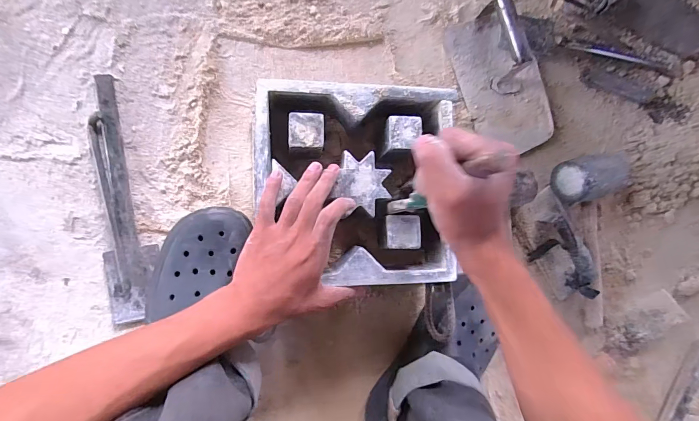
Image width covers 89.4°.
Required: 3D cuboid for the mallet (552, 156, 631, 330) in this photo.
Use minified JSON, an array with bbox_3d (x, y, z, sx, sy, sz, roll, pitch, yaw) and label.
[{"bbox_3d":[0.403,0.052,0.584,0.124,0.075,0.299,-17,111,-9],"label":"mallet"}]

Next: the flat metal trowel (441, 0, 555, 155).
[{"bbox_3d":[0.251,-0.205,0.541,0.138,0.069,0.225,-20,91,-10],"label":"flat metal trowel"}]

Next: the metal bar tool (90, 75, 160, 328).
[{"bbox_3d":[-0.297,-0.016,0.462,0.059,0.017,0.322,-7,88,-9],"label":"metal bar tool"}]

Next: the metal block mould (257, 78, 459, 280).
[{"bbox_3d":[0.004,-0.030,0.432,0.222,0.079,0.225,2,86,-8],"label":"metal block mould"}]

